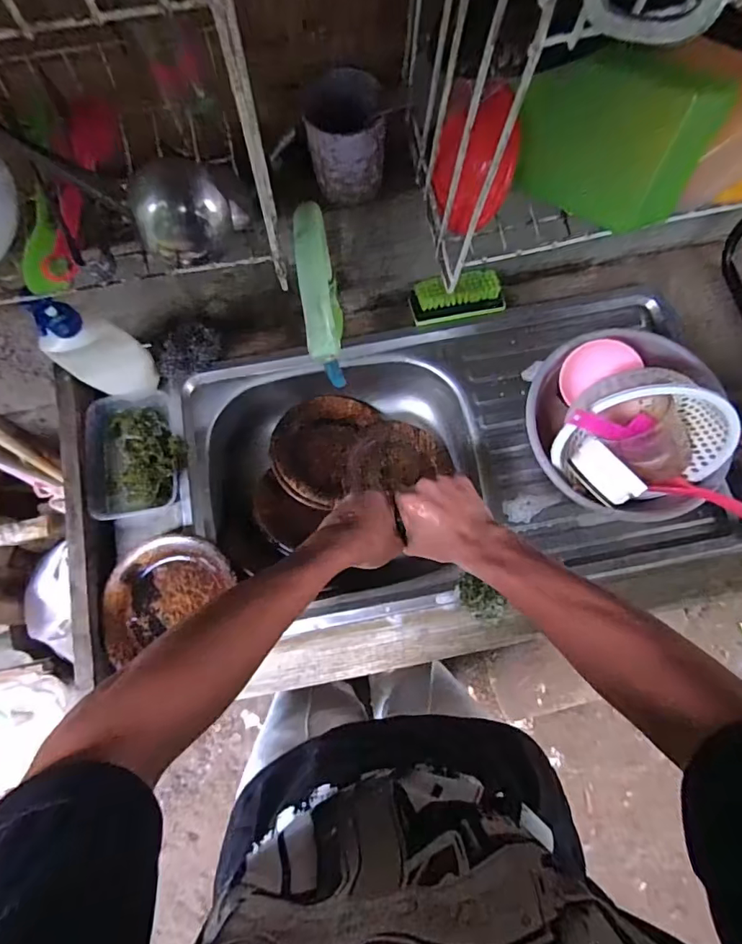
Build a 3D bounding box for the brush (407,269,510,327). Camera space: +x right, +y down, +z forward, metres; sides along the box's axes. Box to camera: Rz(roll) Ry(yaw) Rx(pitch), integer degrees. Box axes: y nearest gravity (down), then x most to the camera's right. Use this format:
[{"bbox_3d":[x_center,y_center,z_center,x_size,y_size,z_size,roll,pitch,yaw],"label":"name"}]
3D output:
[{"bbox_3d":[0.127,-0.260,0.740,0.135,0.044,0.048,-12,75,-2],"label":"brush"}]

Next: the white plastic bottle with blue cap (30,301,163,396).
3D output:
[{"bbox_3d":[-0.340,-0.147,0.631,0.056,0.206,0.076,29,78,8],"label":"white plastic bottle with blue cap"}]

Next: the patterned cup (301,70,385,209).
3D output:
[{"bbox_3d":[-0.027,-0.358,0.536,0.079,0.086,0.083,-5,75,0],"label":"patterned cup"}]

